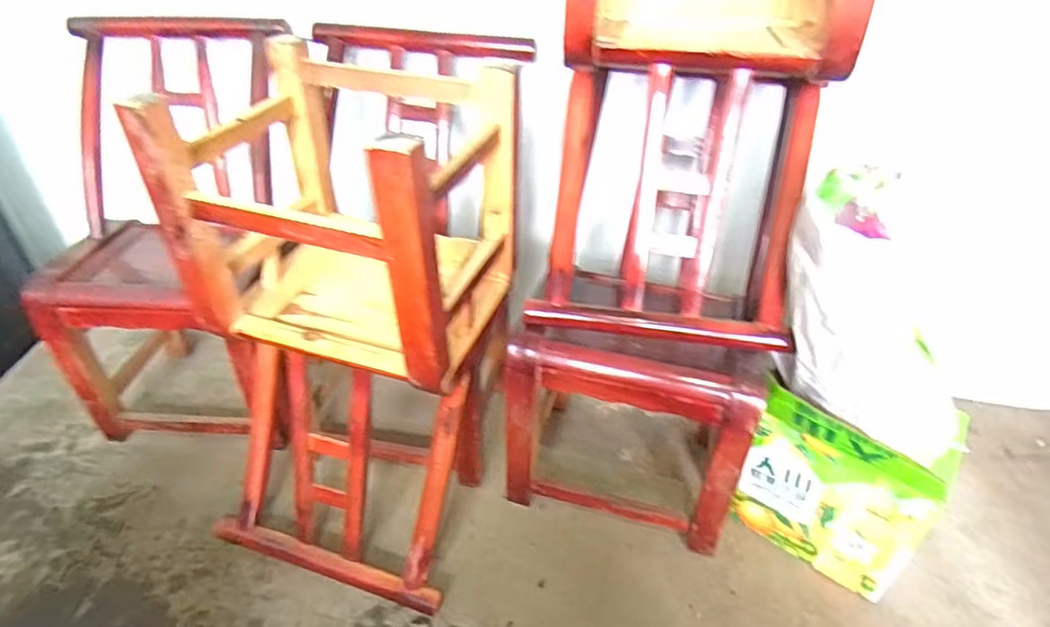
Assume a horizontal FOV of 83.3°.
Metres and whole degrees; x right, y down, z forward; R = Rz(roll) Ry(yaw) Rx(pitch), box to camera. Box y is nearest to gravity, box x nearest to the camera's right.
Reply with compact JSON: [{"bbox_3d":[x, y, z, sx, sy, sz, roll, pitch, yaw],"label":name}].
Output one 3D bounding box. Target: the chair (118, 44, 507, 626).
[{"bbox_3d":[-0.251,0.049,0.886,0.373,0.707,0.372,12,38,15],"label":"chair"}]

